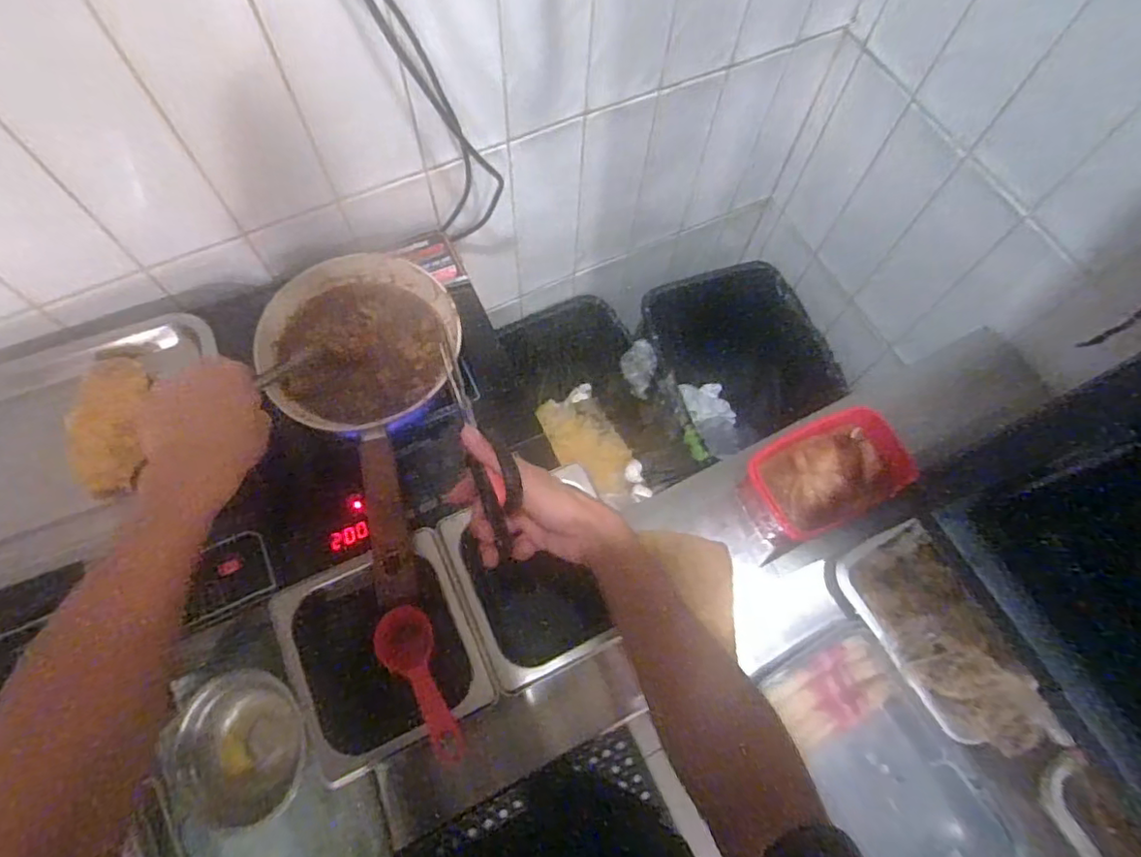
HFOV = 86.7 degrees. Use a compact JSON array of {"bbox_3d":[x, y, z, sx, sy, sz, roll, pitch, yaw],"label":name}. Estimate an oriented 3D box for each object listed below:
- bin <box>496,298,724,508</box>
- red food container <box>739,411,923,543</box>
[{"bbox_3d":[0.048,-0.017,1.106,0.228,0.294,0.347,-25,72,-12],"label":"bin"},{"bbox_3d":[0.270,0.054,0.655,0.164,0.075,0.104,-26,72,-12],"label":"red food container"}]

